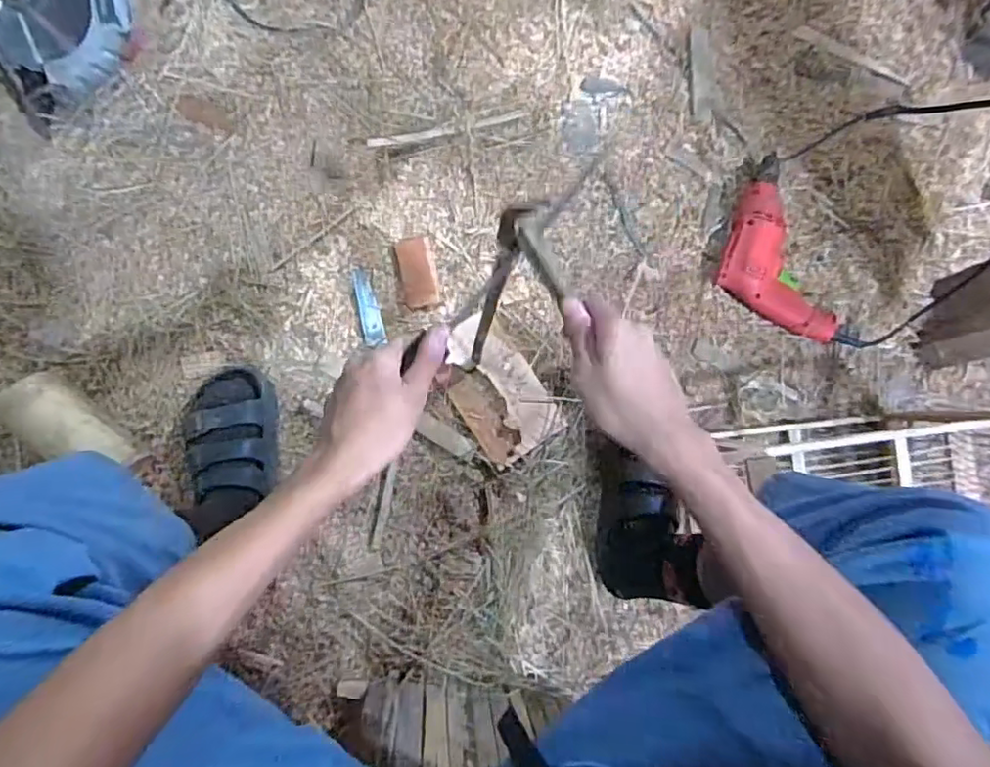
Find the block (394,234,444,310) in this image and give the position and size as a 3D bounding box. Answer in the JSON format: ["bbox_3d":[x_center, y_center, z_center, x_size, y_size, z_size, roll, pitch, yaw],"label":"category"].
[{"bbox_3d":[-0.107,-0.152,0.845,0.051,0.011,0.099,-11,86,-7],"label":"block"}]

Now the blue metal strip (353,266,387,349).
[{"bbox_3d":[-0.174,-0.107,0.837,0.030,0.008,0.109,-10,86,-7],"label":"blue metal strip"}]

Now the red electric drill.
[{"bbox_3d":[0.391,-0.166,0.847,0.157,0.050,0.291,-23,87,-8],"label":"red electric drill"}]

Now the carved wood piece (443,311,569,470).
[{"bbox_3d":[0.000,0.007,0.822,0.111,0.030,0.192,-31,88,-8],"label":"carved wood piece"}]

